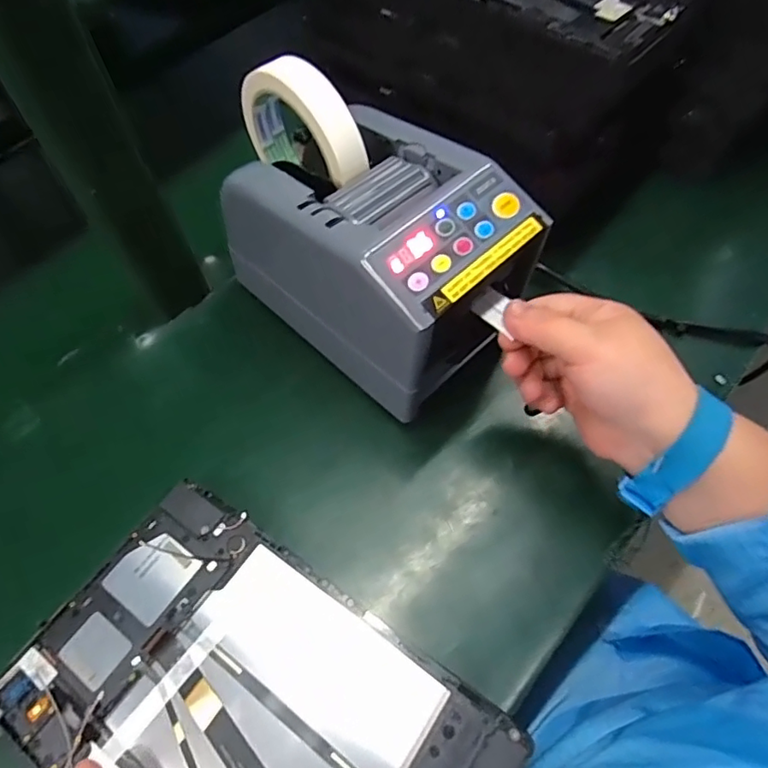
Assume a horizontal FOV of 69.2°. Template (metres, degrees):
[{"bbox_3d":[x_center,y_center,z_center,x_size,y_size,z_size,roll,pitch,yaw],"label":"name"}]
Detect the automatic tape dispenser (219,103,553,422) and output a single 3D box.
[{"bbox_3d":[-0.010,-0.084,0.374,0.108,0.143,0.191,-41,64,-19],"label":"automatic tape dispenser"}]

